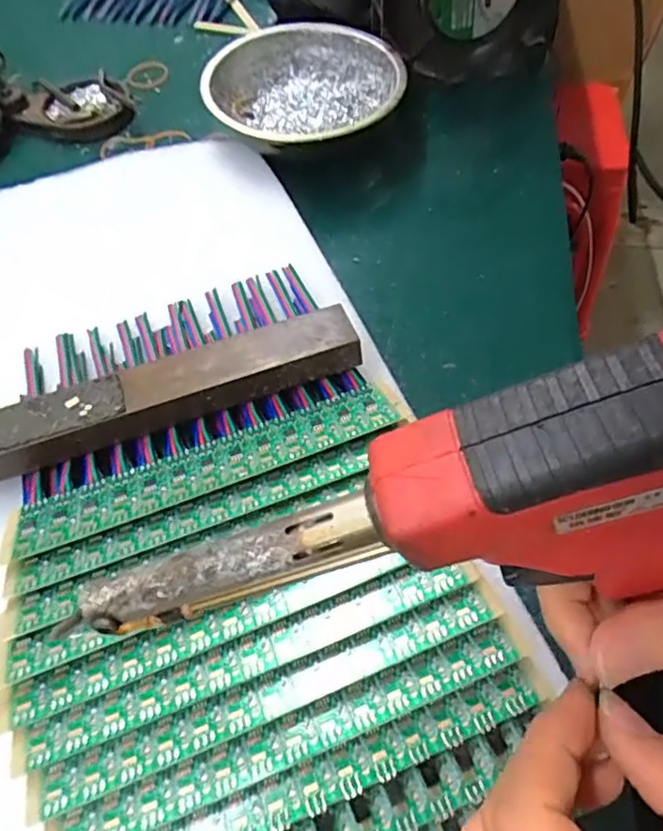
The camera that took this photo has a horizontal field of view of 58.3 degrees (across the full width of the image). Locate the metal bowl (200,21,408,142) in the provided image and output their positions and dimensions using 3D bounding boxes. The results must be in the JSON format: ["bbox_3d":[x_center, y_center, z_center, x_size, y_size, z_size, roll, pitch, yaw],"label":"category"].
[{"bbox_3d":[-0.018,-0.213,0.403,0.126,0.041,0.131,-1,59,1],"label":"metal bowl"}]

